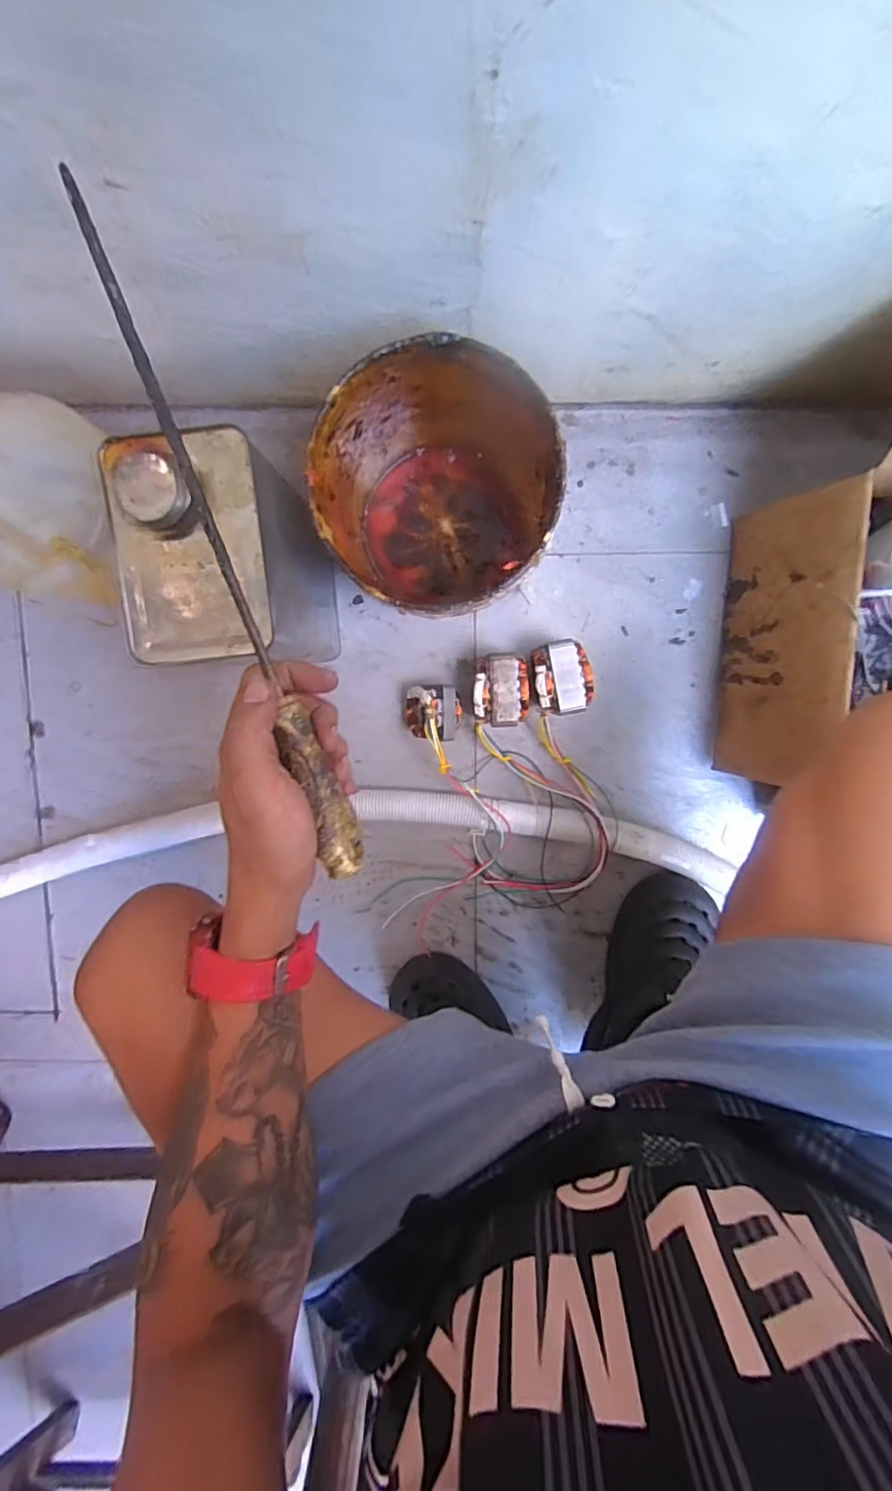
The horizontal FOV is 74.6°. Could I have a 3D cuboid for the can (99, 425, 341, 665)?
[{"bbox_3d":[-0.175,-0.153,0.513,0.112,0.247,0.152,0,98,1],"label":"can"}]

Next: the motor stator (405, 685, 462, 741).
[{"bbox_3d":[-0.014,-0.036,0.626,0.061,0.058,0.057,1,97,1],"label":"motor stator"}]

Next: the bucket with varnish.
[{"bbox_3d":[-0.011,-0.222,0.540,0.181,0.191,0.189,0,99,1],"label":"bucket with varnish"}]

